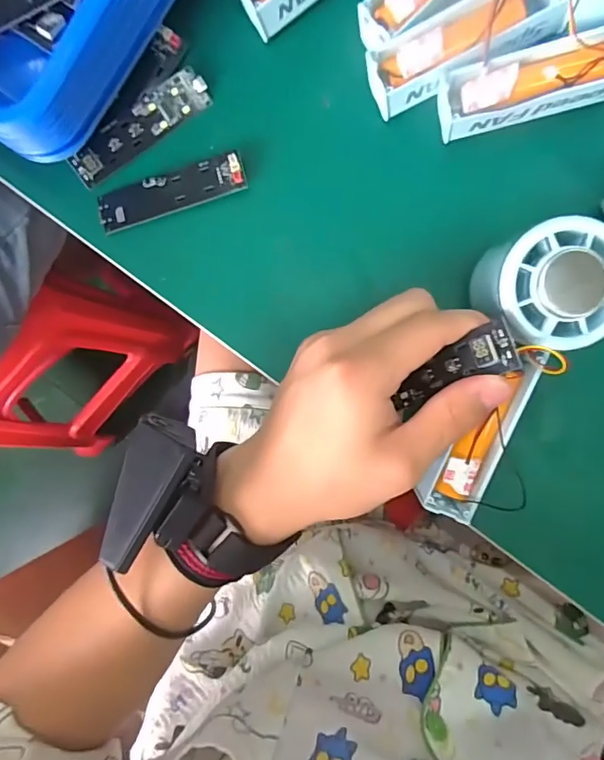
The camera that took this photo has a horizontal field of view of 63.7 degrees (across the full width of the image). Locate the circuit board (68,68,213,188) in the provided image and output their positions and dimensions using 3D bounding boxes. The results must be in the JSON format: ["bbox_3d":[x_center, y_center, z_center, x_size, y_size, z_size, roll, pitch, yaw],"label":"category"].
[{"bbox_3d":[-0.097,-0.150,0.288,0.091,0.010,0.024,-35,86,5],"label":"circuit board"}]

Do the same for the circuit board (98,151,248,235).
[{"bbox_3d":[-0.078,-0.112,0.288,0.090,0.009,0.025,-14,88,6],"label":"circuit board"}]

